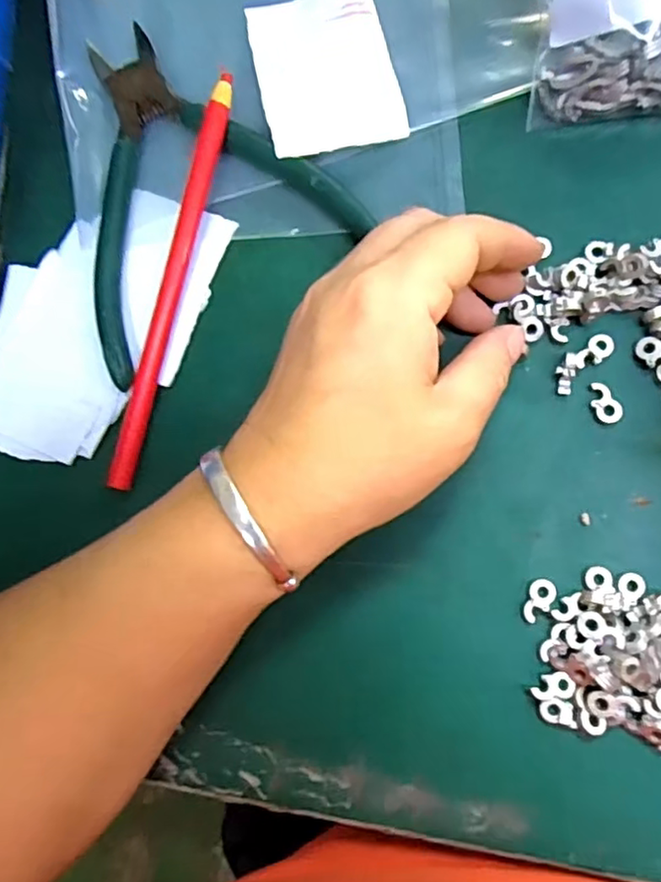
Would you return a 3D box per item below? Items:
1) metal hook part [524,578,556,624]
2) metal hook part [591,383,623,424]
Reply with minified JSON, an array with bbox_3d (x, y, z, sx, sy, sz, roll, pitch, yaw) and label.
[{"bbox_3d":[0.074,0.057,0.221,0.009,0.004,0.016,19,86,7],"label":"metal hook part"},{"bbox_3d":[0.100,-0.014,0.228,0.009,0.004,0.016,-26,82,2],"label":"metal hook part"}]

